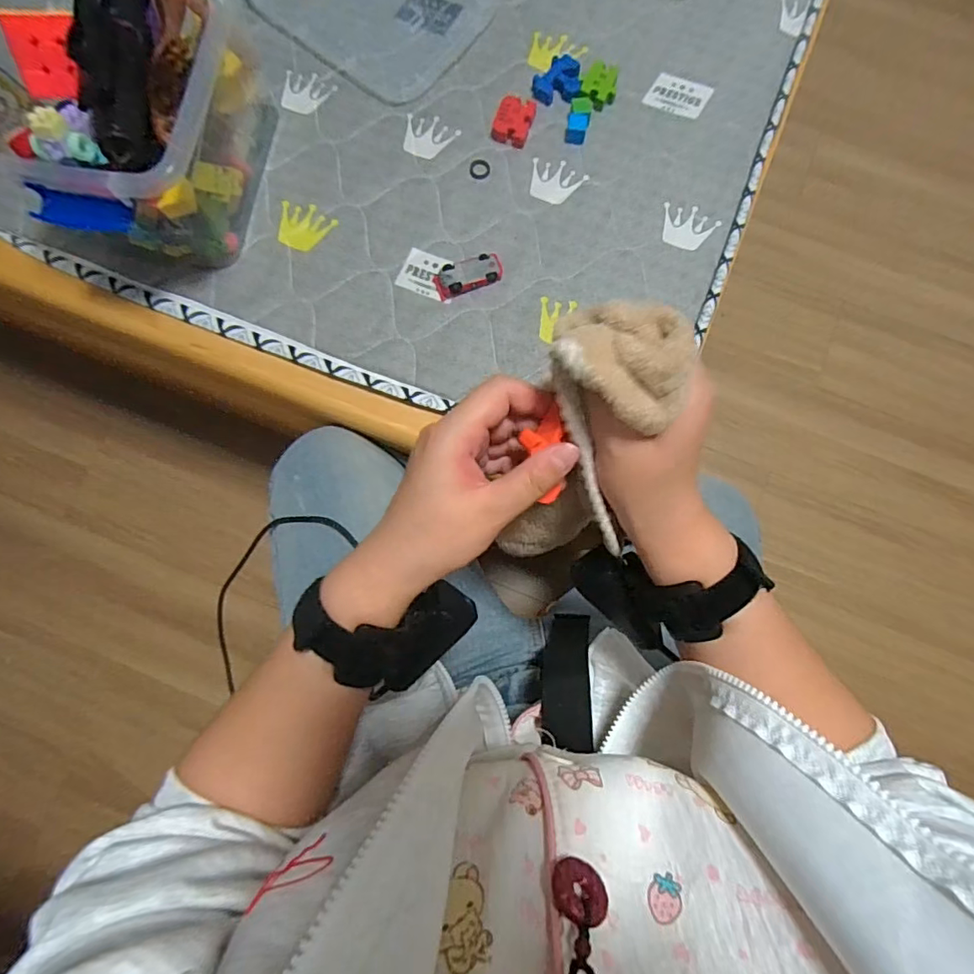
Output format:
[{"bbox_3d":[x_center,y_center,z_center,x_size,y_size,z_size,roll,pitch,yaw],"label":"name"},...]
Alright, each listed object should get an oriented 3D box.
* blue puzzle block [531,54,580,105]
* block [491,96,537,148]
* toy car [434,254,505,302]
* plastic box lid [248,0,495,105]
[{"bbox_3d":[0.082,-0.475,0.611,0.054,0.016,0.051,3,81,1],"label":"blue puzzle block"},{"bbox_3d":[0.030,-0.424,0.606,0.044,0.016,0.054,13,81,3],"label":"block"},{"bbox_3d":[-0.020,-0.233,0.574,0.075,0.014,0.032,-19,81,-2],"label":"toy car"},{"bbox_3d":[-0.144,-0.596,0.638,0.267,0.019,0.191,36,83,6],"label":"plastic box lid"}]

